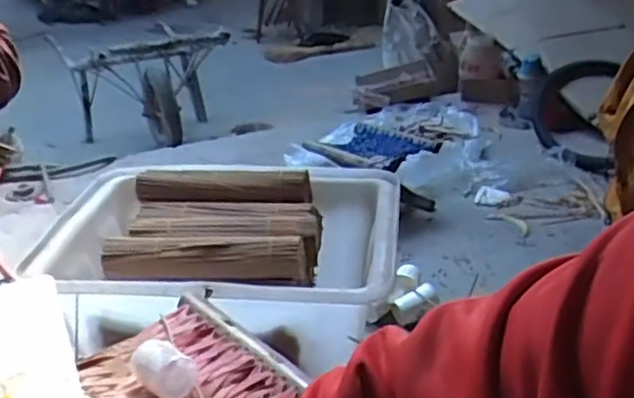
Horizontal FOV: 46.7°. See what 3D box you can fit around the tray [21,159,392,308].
[{"bbox_3d":[-0.165,0.098,1.257,0.588,0.180,0.422,0,25,4],"label":"tray"}]

